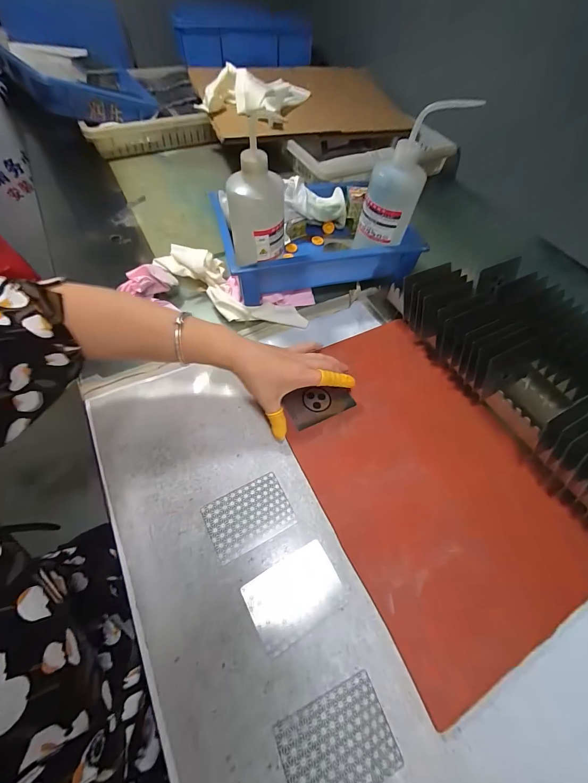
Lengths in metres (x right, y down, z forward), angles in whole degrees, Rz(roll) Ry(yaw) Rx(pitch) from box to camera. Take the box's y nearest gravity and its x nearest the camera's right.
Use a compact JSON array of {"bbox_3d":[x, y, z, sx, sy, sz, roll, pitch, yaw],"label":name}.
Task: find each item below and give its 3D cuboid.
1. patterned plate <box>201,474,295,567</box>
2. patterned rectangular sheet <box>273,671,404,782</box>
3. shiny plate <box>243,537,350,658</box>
[{"bbox_3d":[-0.048,0.133,0.332,0.087,0.004,0.062,-23,62,-17],"label":"patterned plate"},{"bbox_3d":[0.035,0.281,0.245,0.087,0.004,0.061,-18,61,-15],"label":"patterned rectangular sheet"},{"bbox_3d":[0.002,0.195,0.297,0.088,0.004,0.063,-25,63,-18],"label":"shiny plate"}]

